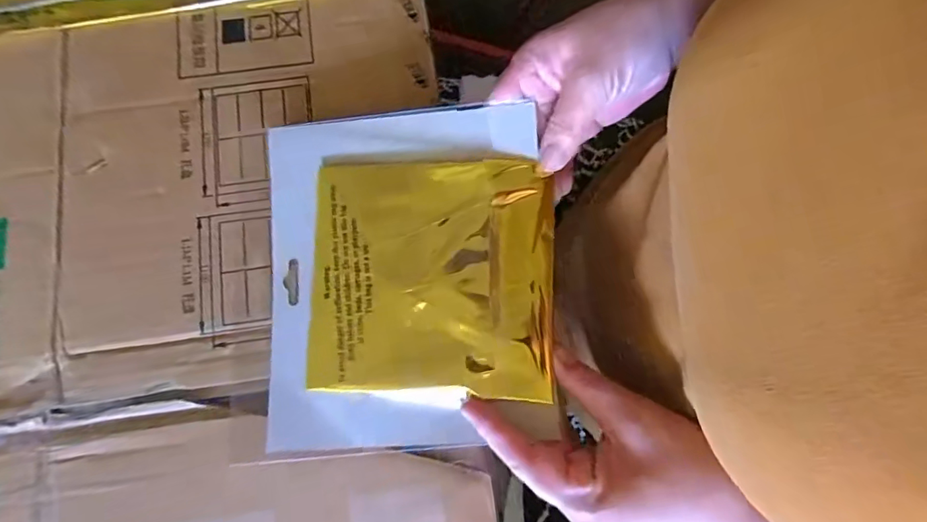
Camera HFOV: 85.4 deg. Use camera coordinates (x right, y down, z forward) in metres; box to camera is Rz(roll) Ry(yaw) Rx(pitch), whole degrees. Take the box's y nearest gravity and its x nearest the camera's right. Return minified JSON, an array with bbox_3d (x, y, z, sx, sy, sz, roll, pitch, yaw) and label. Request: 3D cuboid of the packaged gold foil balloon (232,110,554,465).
[{"bbox_3d":[-0.034,0.009,0.293,0.166,0.027,0.193,-5,78,0],"label":"packaged gold foil balloon"}]

